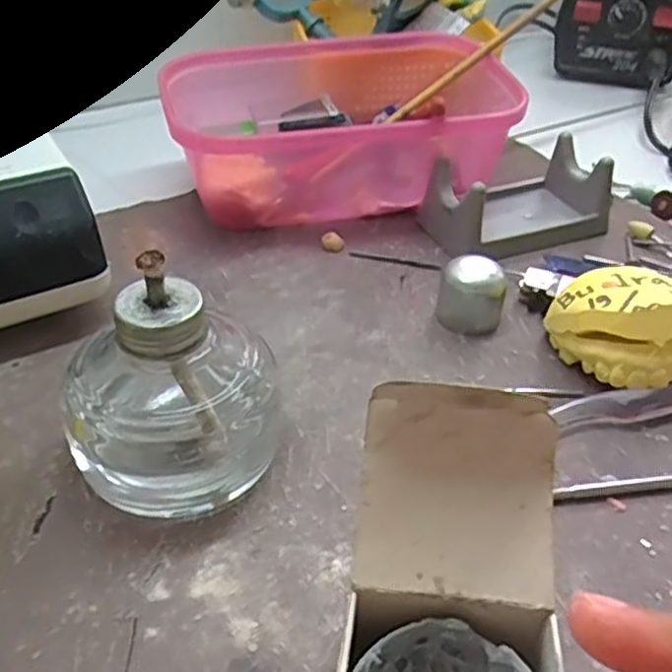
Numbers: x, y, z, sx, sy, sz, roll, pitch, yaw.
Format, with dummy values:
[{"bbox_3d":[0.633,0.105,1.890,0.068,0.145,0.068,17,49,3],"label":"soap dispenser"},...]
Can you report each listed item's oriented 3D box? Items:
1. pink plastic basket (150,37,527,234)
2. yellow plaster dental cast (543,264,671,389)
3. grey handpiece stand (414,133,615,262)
[{"bbox_3d":[0.007,-0.119,0.416,0.183,0.069,0.113,-11,41,-14],"label":"pink plastic basket"},{"bbox_3d":[0.125,-0.005,0.305,0.053,0.039,0.059,-26,47,-29],"label":"yellow plaster dental cast"},{"bbox_3d":[0.099,-0.078,0.394,0.096,0.038,0.056,-19,44,-23],"label":"grey handpiece stand"}]

